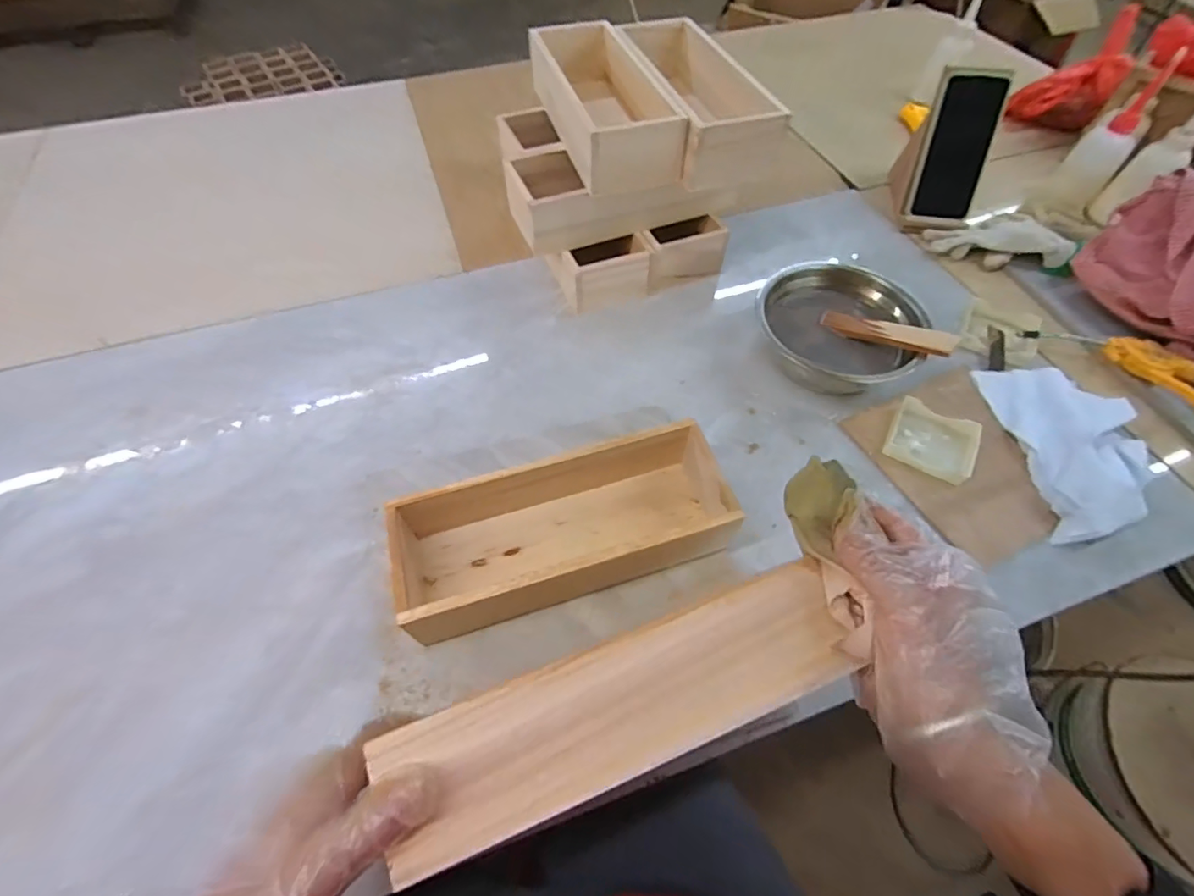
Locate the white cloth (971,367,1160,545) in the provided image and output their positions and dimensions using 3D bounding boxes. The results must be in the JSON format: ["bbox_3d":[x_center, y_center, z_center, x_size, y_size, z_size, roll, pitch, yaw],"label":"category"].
[{"bbox_3d":[0.472,-0.005,0.487,0.128,0.030,0.195,5,58,3],"label":"white cloth"}]

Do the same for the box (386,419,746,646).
[{"bbox_3d":[-0.025,0.068,0.424,0.259,0.079,0.097,-16,59,-10],"label":"box"}]

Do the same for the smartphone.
[{"bbox_3d":[0.480,-0.394,0.670,0.074,0.162,0.015,8,22,6],"label":"smartphone"}]

